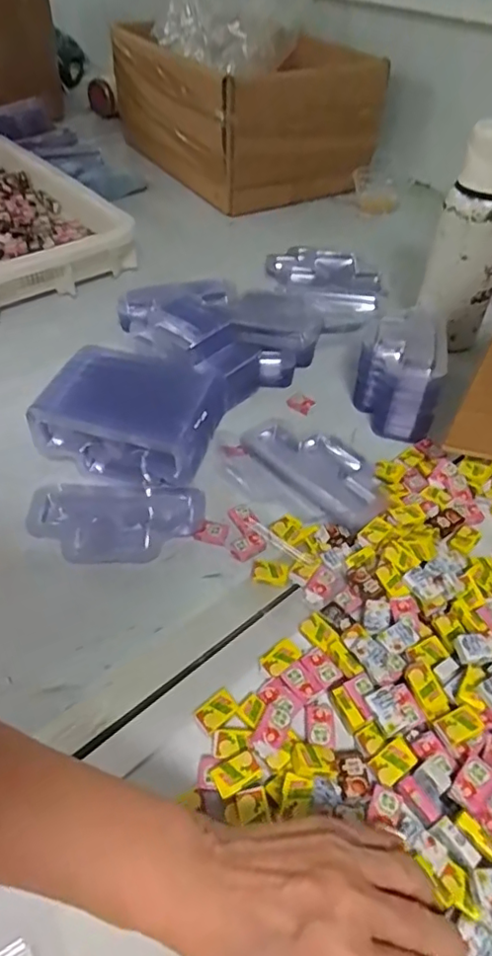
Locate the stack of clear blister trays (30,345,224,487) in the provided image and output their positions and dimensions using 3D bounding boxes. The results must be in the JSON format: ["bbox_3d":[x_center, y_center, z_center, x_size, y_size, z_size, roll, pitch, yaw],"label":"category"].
[{"bbox_3d":[-0.096,-0.054,0.501,0.137,0.067,0.109,11,48,8],"label":"stack of clear blister trays"}]

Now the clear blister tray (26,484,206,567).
[{"bbox_3d":[-0.104,0.035,0.462,0.137,0.009,0.077,-1,47,-4],"label":"clear blister tray"}]

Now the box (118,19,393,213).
[{"bbox_3d":[-0.011,-0.611,0.941,0.251,0.185,0.407,-24,53,-22],"label":"box"}]

